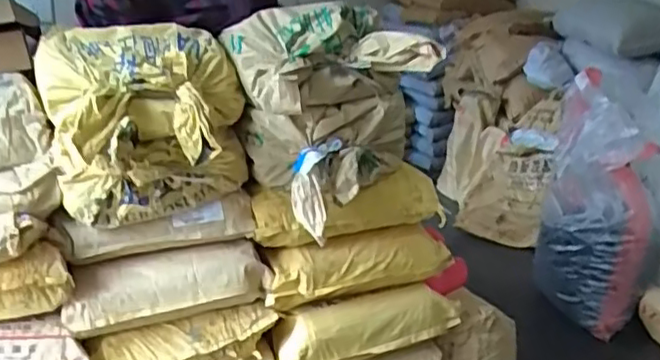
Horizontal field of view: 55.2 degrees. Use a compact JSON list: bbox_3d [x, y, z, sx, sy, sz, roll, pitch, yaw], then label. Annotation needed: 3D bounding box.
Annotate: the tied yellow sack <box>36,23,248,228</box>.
[{"bbox_3d":[-0.354,-0.102,1.217,0.370,0.350,0.236,-4,14,-13],"label":"tied yellow sack"}]

